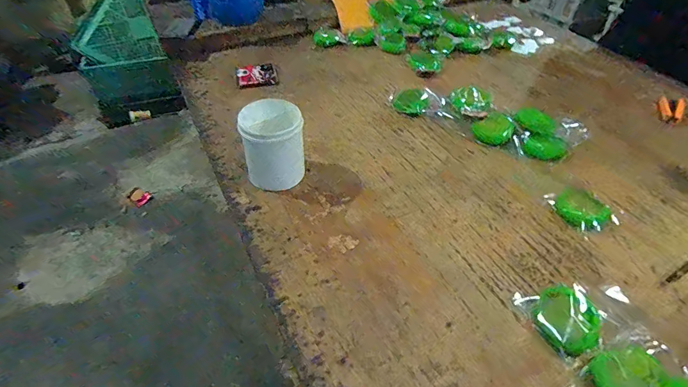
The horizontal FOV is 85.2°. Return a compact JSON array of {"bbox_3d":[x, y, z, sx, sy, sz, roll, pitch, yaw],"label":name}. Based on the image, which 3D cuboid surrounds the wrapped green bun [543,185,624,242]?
[{"bbox_3d":[0.427,0.025,0.663,0.108,0.015,0.095,-18,49,-19],"label":"wrapped green bun"}]

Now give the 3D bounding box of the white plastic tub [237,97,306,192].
[{"bbox_3d":[-0.125,-0.083,0.666,0.103,0.136,0.093,-13,47,-15],"label":"white plastic tub"}]

